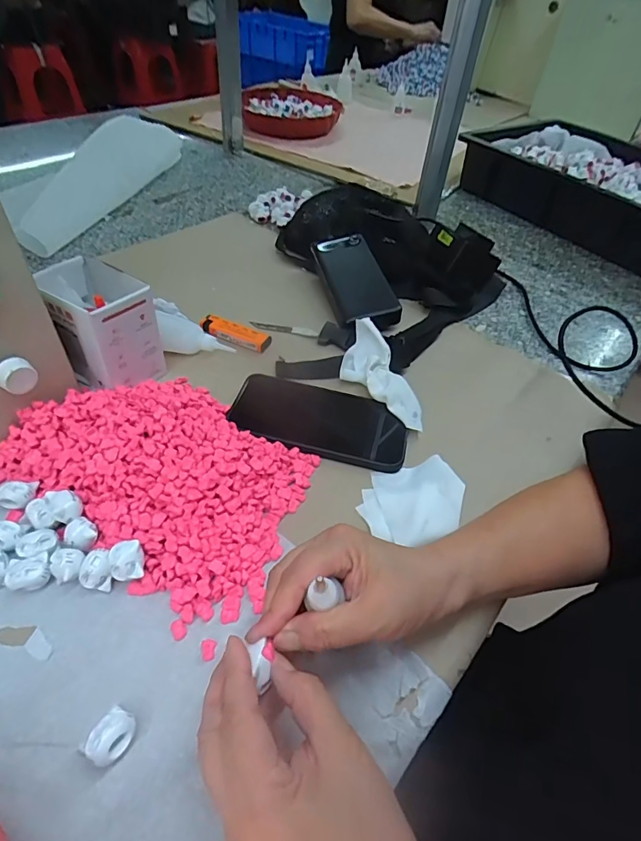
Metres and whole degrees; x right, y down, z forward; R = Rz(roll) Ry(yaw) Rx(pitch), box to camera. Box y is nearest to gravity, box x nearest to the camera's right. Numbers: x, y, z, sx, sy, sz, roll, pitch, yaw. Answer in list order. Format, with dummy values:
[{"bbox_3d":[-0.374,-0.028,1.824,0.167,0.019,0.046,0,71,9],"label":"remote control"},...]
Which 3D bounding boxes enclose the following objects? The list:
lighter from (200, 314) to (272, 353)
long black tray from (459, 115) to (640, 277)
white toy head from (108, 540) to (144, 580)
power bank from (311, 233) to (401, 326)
[{"bbox_3d":[-0.097,-0.099,0.511,0.083,0.011,0.025,18,47,12],"label":"lighter"},{"bbox_3d":[0.530,-0.441,0.863,0.323,0.096,0.452,-27,54,-27],"label":"long black tray"},{"bbox_3d":[-0.129,0.093,0.304,0.021,0.012,0.021,-8,47,-12],"label":"white toy head"},{"bbox_3d":[0.041,-0.184,0.579,0.075,0.020,0.156,-17,59,1],"label":"power bank"}]

